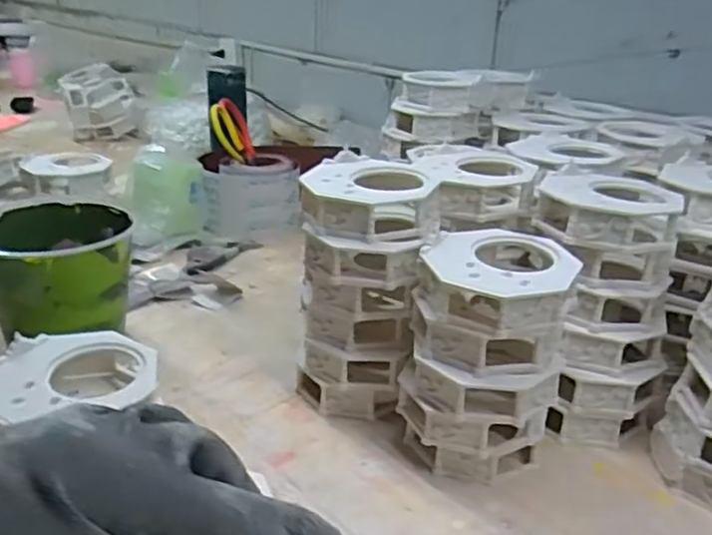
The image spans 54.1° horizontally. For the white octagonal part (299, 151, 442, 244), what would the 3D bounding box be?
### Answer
[{"bbox_3d":[0.015,-0.062,0.615,0.120,0.040,0.112,10,24,17],"label":"white octagonal part"}]

